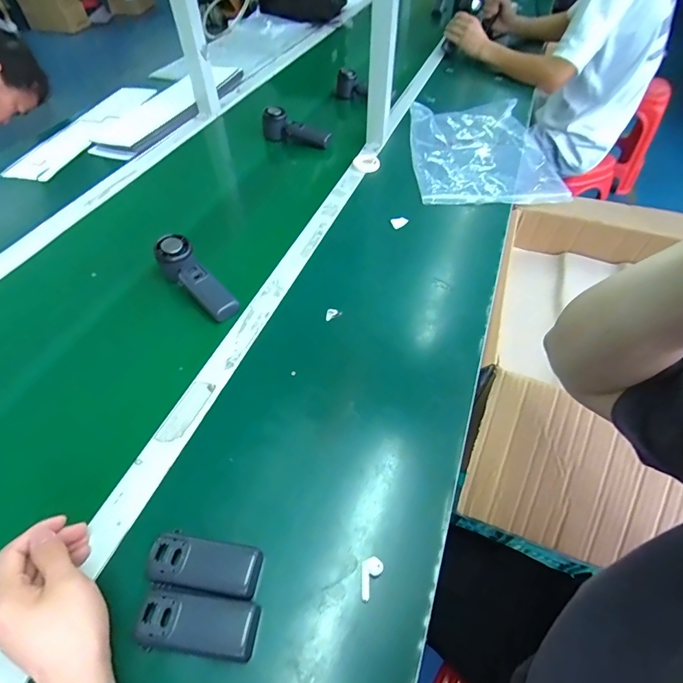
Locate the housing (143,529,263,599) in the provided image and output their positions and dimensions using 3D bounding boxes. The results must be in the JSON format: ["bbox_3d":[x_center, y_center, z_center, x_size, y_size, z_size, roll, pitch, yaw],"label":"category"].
[{"bbox_3d":[-0.132,0.210,0.380,0.109,0.018,0.044,6,53,3],"label":"housing"}]

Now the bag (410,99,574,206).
[{"bbox_3d":[0.299,-0.433,0.893,0.295,0.035,0.392,-2,53,-3],"label":"bag"}]

